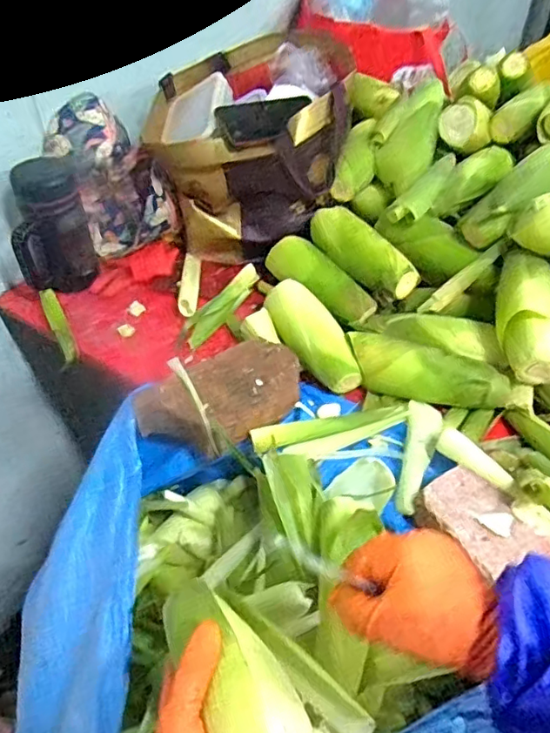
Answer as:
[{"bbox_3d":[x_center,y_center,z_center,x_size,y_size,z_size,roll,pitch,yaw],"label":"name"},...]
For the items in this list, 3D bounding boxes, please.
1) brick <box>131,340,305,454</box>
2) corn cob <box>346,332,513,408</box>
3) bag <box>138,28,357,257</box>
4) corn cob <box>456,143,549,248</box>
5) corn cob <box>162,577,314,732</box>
[{"bbox_3d":[-0.060,0.046,0.700,0.213,0.058,0.116,-24,52,-22],"label":"brick"},{"bbox_3d":[0.197,0.007,0.723,0.210,0.055,0.066,14,48,11],"label":"corn cob"},{"bbox_3d":[-0.036,-0.350,0.903,0.299,0.249,0.251,10,47,7],"label":"bag"},{"bbox_3d":[0.359,-0.247,0.781,0.211,0.065,0.070,-36,54,-1],"label":"corn cob"},{"bbox_3d":[-0.029,0.222,0.406,0.069,0.046,0.157,-21,33,-20],"label":"corn cob"}]

